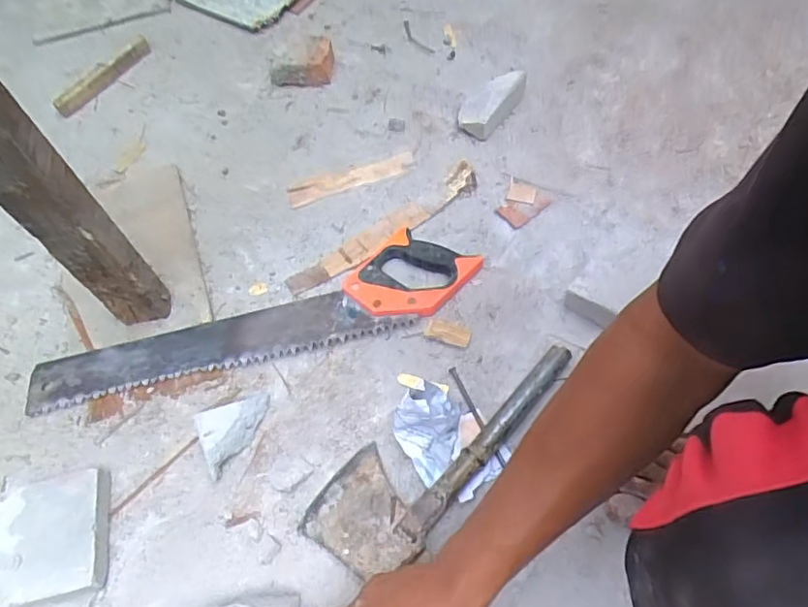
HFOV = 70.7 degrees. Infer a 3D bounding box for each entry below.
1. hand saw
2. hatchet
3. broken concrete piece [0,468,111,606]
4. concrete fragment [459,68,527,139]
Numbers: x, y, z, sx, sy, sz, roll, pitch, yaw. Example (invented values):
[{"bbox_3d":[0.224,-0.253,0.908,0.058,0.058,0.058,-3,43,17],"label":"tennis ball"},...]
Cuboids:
[{"bbox_3d":[-0.179,0.022,0.697,0.562,0.032,0.124,-16,60,-6],"label":"hand saw"},{"bbox_3d":[0.037,0.143,0.609,0.117,0.040,0.313,36,68,22],"label":"hatchet"},{"bbox_3d":[-0.384,0.248,0.584,0.154,0.031,0.119,-16,60,-6],"label":"broken concrete piece"},{"bbox_3d":[0.125,-0.300,0.837,0.072,0.064,0.123,31,66,20],"label":"concrete fragment"}]

